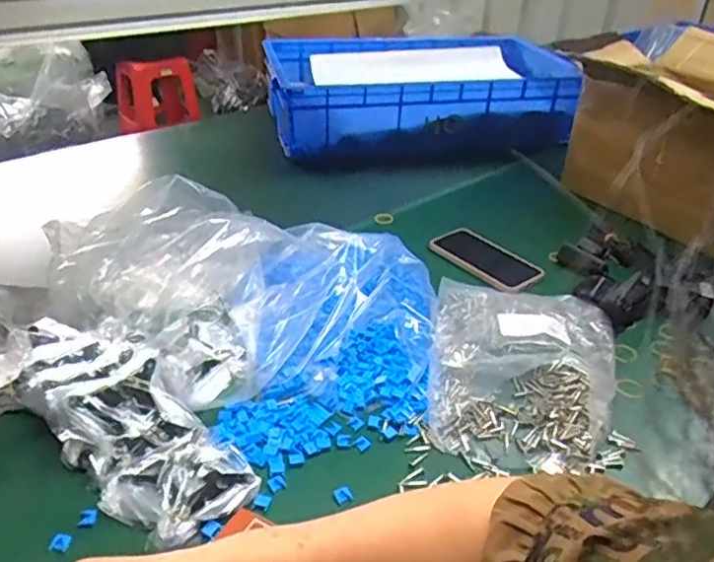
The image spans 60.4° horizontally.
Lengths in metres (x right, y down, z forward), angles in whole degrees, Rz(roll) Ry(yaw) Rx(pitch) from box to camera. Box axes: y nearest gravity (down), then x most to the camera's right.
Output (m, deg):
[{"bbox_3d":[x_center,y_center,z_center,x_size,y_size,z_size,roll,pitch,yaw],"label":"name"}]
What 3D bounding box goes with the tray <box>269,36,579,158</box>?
[{"bbox_3d":[0.136,-0.446,1.424,0.654,0.181,0.457,-1,34,-4],"label":"tray"}]

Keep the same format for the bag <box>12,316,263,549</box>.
[{"bbox_3d":[-0.234,0.124,0.596,0.312,0.061,0.120,26,41,32],"label":"bag"}]

